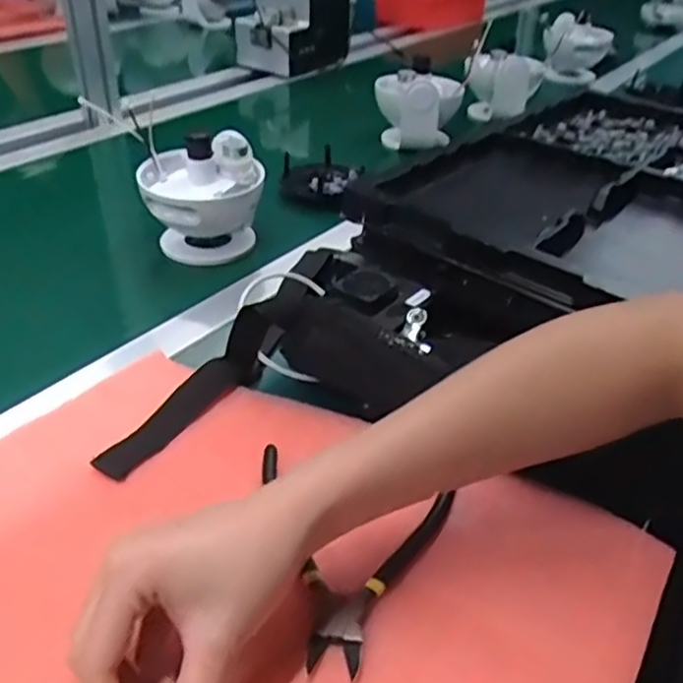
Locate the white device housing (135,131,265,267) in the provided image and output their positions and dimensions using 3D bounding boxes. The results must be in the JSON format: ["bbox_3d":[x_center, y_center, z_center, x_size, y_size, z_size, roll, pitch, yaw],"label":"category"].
[{"bbox_3d":[-0.136,-0.139,0.685,0.109,0.116,0.101,-4,38,-12],"label":"white device housing"}]

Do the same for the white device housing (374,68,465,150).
[{"bbox_3d":[0.104,-0.307,0.958,0.116,0.118,0.082,4,37,1],"label":"white device housing"}]

